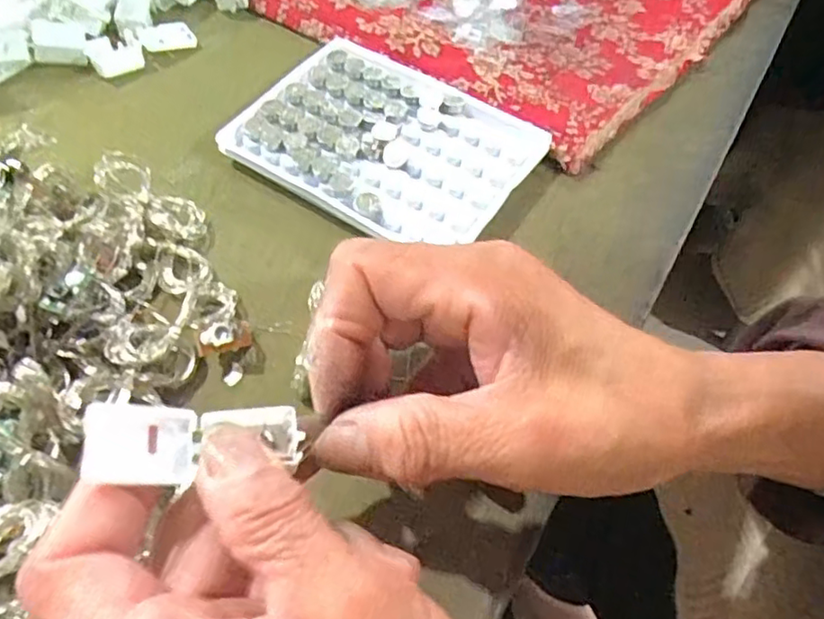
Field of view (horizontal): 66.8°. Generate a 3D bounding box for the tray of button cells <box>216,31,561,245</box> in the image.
[{"bbox_3d":[-0.012,-0.081,0.293,0.125,0.008,0.094,30,63,18],"label":"tray of button cells"}]

